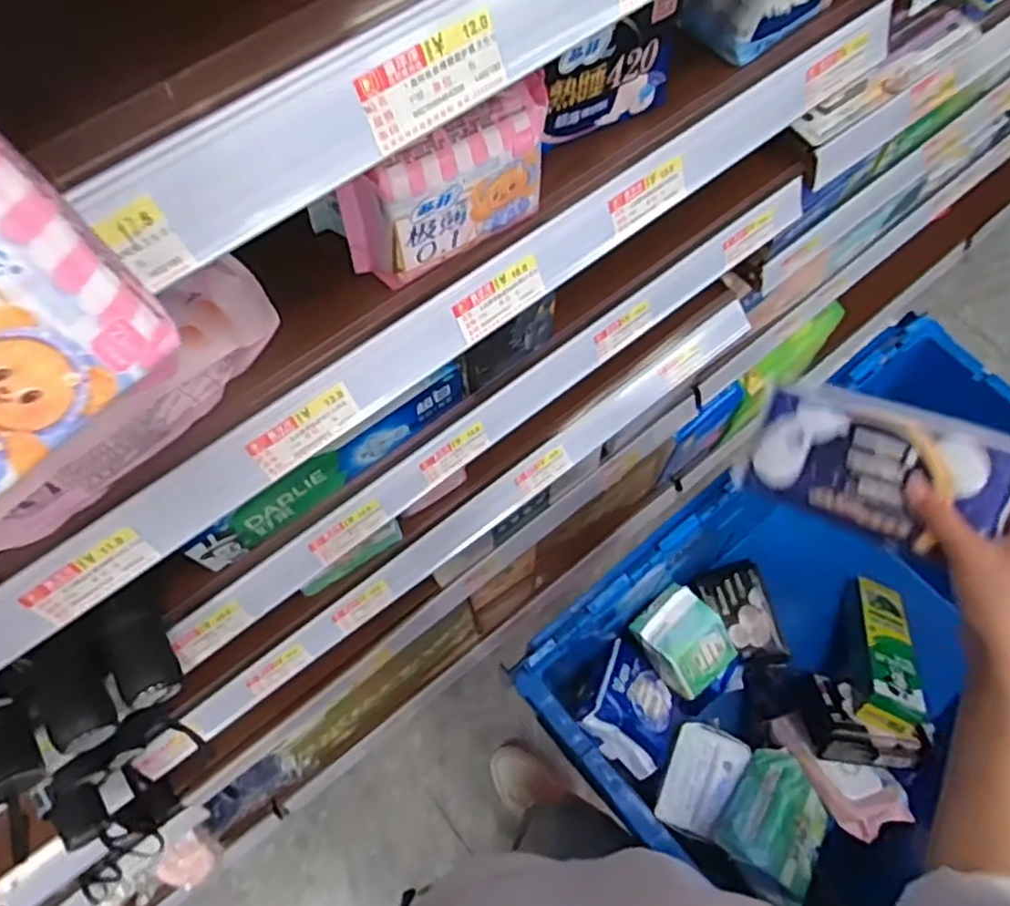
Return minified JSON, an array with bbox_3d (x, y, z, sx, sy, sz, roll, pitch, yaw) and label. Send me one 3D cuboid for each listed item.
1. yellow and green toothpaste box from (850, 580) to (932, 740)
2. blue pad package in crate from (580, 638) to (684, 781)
[{"bbox_3d":[0.452,0.226,0.855,0.060,0.047,0.241,23,34,9],"label":"yellow and green toothpaste box"},{"bbox_3d":[0.146,0.280,0.811,0.096,0.045,0.131,31,35,0],"label":"blue pad package in crate"}]

